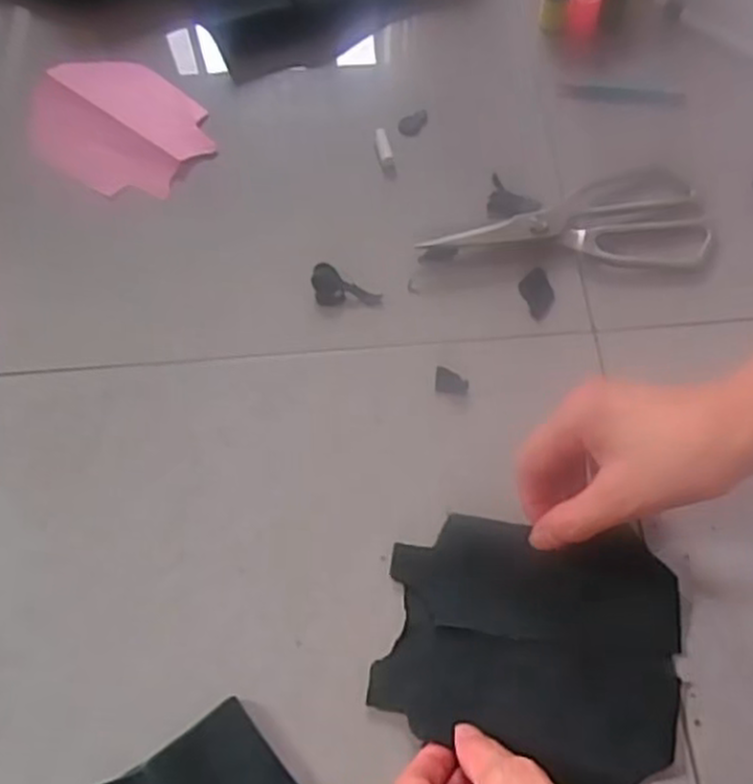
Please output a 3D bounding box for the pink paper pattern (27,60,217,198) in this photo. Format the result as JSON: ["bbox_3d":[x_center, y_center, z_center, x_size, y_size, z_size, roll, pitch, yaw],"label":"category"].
[{"bbox_3d":[-0.189,-0.196,0.550,0.133,0.011,0.106,35,70,15],"label":"pink paper pattern"}]

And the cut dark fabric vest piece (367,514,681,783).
[{"bbox_3d":[0.079,0.127,0.389,0.148,0.017,0.122,10,65,5],"label":"cut dark fabric vest piece"}]

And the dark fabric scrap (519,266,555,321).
[{"bbox_3d":[0.104,-0.064,0.491,0.020,0.004,0.032,-21,74,-4],"label":"dark fabric scrap"}]

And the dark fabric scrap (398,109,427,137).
[{"bbox_3d":[0.027,-0.199,0.560,0.017,0.004,0.030,28,68,13],"label":"dark fabric scrap"}]

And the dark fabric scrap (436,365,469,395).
[{"bbox_3d":[0.045,-0.007,0.461,0.020,0.004,0.016,5,65,3],"label":"dark fabric scrap"}]

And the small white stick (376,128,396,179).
[{"bbox_3d":[0.006,-0.171,0.542,0.009,0.004,0.043,-9,65,-4],"label":"small white stick"}]

